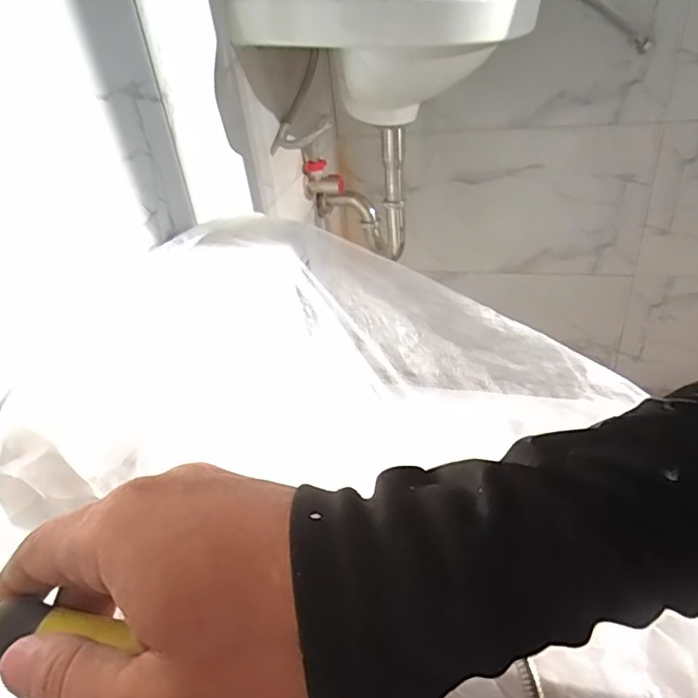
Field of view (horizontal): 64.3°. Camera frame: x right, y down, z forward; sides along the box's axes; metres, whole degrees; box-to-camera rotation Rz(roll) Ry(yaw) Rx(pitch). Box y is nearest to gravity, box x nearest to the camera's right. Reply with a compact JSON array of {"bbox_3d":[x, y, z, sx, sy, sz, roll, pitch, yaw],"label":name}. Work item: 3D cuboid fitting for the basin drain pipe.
[{"bbox_3d":[0.019,-0.272,0.996,0.154,0.228,0.112,-7,34,0],"label":"basin drain pipe"}]

